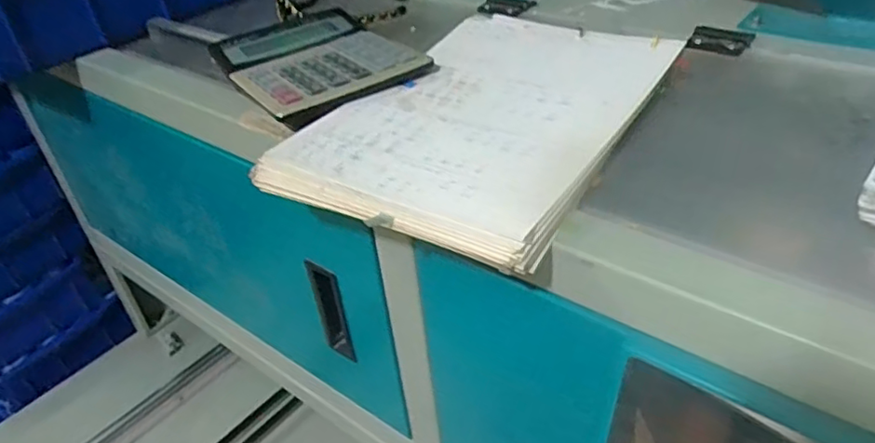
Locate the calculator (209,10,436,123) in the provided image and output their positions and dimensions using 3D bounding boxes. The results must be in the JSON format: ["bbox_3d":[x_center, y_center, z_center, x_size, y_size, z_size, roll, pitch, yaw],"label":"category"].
[{"bbox_3d":[-0.116,-0.150,0.560,0.138,0.020,0.190,-24,40,-24],"label":"calculator"}]

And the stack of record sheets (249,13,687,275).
[{"bbox_3d":[0.039,-0.087,0.473,0.205,0.020,0.302,18,42,29],"label":"stack of record sheets"}]

